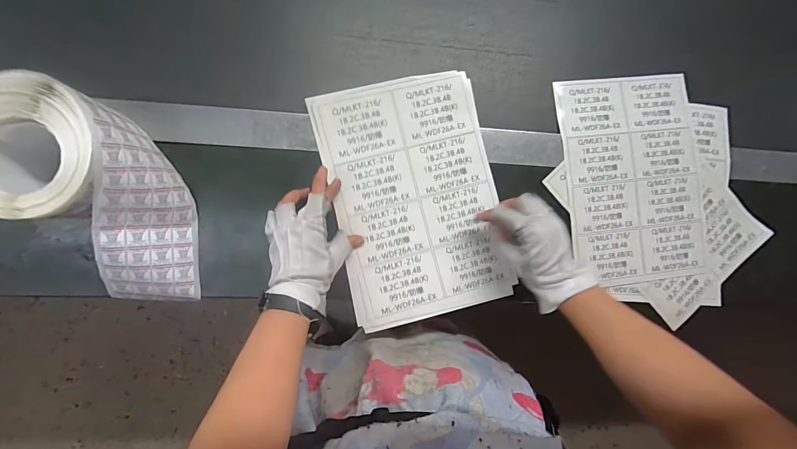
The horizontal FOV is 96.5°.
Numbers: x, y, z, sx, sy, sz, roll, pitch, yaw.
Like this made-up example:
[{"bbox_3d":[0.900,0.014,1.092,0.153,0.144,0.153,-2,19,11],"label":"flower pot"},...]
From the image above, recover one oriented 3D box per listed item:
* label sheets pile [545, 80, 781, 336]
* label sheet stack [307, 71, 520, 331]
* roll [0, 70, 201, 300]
[{"bbox_3d":[0.369,-0.045,0.514,0.274,0.014,0.357,-17,90,-7],"label":"label sheets pile"},{"bbox_3d":[0.025,-0.034,0.473,0.216,0.013,0.310,-12,90,-7],"label":"label sheet stack"},{"bbox_3d":[-0.318,-0.018,0.382,0.137,0.114,0.248,-30,92,-6],"label":"roll"}]

